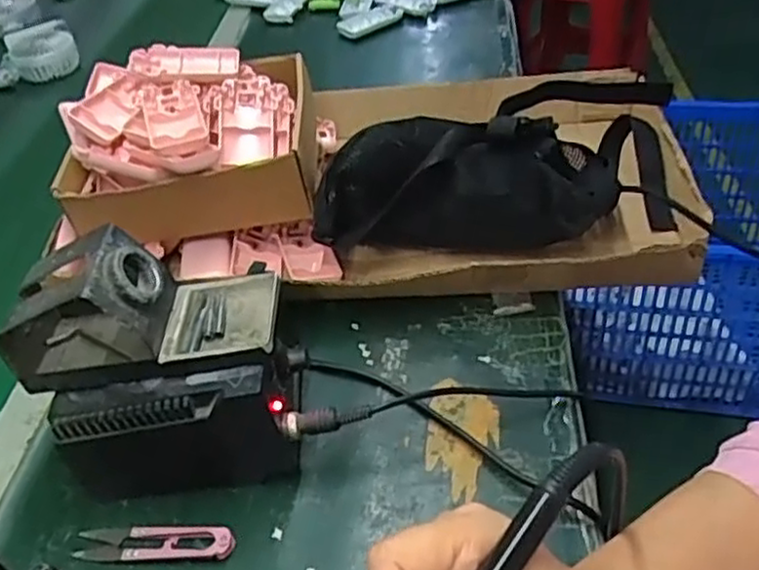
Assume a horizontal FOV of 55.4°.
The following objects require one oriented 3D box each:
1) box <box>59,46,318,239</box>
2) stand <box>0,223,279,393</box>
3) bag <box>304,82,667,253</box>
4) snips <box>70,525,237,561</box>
[{"bbox_3d":[-0.170,-0.135,0.666,0.218,0.108,0.176,-9,41,-2],"label":"box"},{"bbox_3d":[-0.152,0.013,0.456,0.165,0.080,0.072,-6,41,1],"label":"stand"},{"bbox_3d":[0.109,-0.110,0.664,0.320,0.108,0.177,-4,41,4],"label":"bag"},{"bbox_3d":[-0.144,0.165,0.463,0.103,0.009,0.022,-1,41,7],"label":"snips"}]

